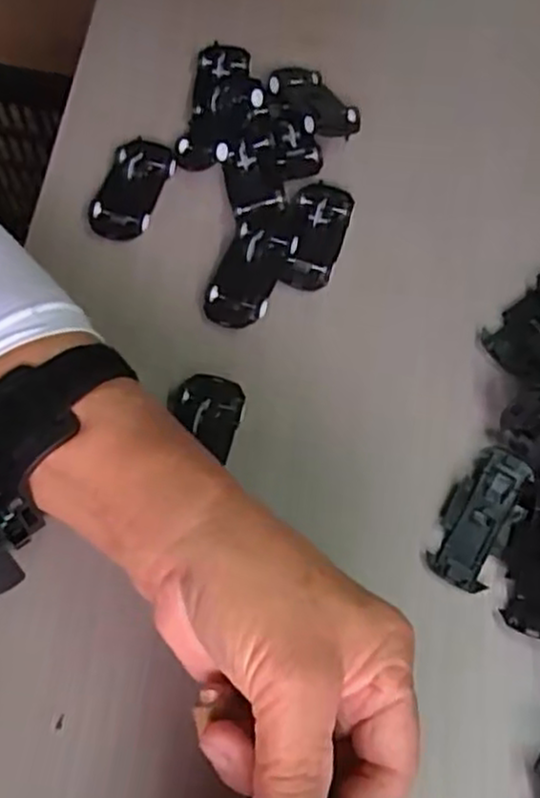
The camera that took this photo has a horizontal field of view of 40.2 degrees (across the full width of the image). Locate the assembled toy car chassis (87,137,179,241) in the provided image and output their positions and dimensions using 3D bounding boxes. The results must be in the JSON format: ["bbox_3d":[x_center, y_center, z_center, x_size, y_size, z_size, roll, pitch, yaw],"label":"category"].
[{"bbox_3d":[-0.072,-0.111,0.384,0.031,0.011,0.058,18,65,7],"label":"assembled toy car chassis"}]

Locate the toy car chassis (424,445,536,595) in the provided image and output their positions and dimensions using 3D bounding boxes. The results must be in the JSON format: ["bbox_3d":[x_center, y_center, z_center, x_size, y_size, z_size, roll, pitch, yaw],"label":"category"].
[{"bbox_3d":[0.091,0.051,0.318,0.029,0.005,0.062,31,67,12],"label":"toy car chassis"}]

